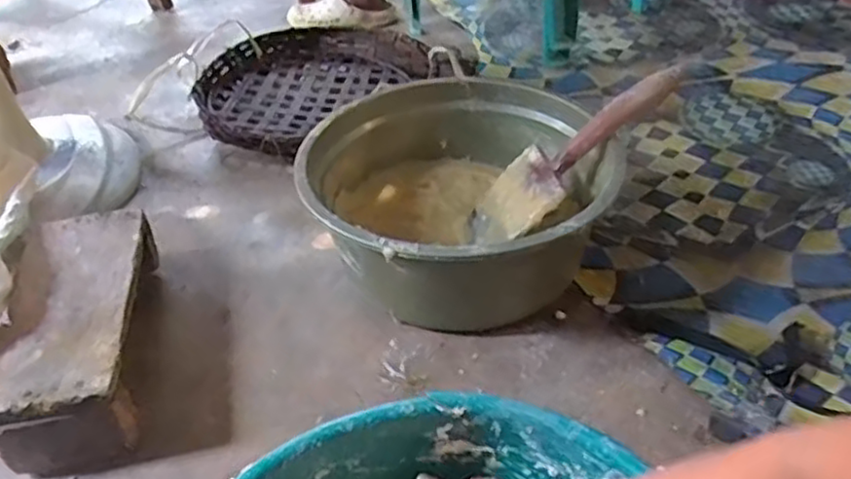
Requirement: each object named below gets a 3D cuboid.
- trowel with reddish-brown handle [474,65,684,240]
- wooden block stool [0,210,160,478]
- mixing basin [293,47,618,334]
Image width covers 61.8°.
[{"bbox_3d":[0.200,-0.115,0.960,0.338,0.041,0.133,-40,32,22],"label":"trowel with reddish-brown handle"},{"bbox_3d":[-0.429,0.111,0.892,0.152,0.116,0.367,-11,39,-9],"label":"wooden block stool"},{"bbox_3d":[0.043,-0.048,0.991,0.391,0.179,0.402,-3,39,2],"label":"mixing basin"}]

